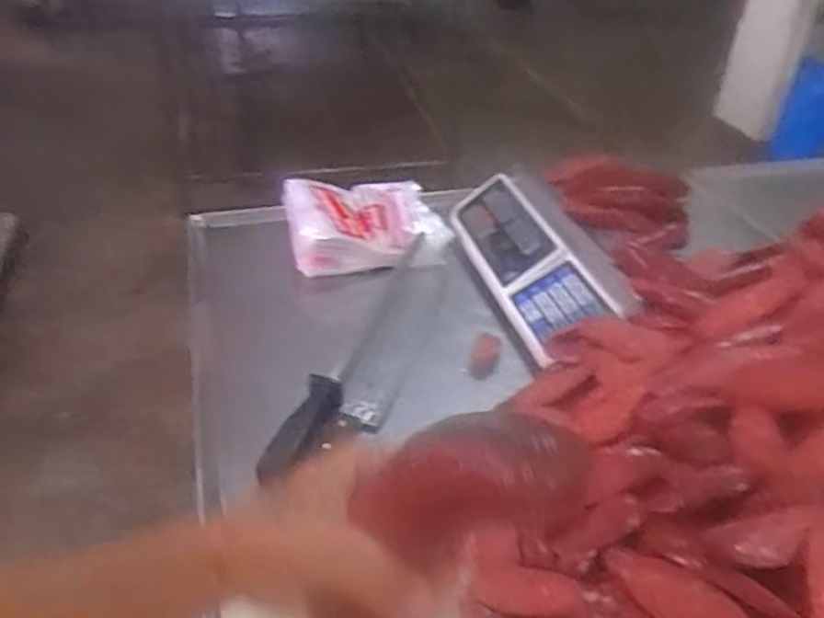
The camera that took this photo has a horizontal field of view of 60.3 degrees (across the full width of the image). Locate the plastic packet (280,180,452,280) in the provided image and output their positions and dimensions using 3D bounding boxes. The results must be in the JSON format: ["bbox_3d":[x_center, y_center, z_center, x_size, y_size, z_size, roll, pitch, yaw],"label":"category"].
[{"bbox_3d":[-0.057,-0.116,0.919,0.203,0.062,0.152,-7,37,-12],"label":"plastic packet"}]

